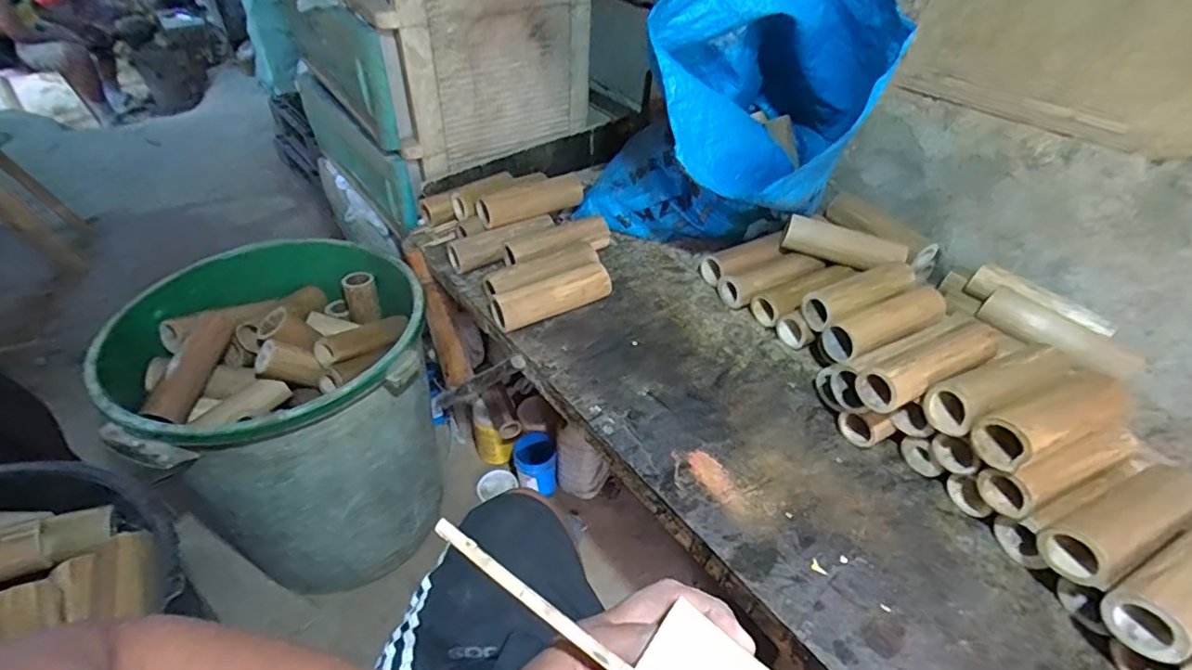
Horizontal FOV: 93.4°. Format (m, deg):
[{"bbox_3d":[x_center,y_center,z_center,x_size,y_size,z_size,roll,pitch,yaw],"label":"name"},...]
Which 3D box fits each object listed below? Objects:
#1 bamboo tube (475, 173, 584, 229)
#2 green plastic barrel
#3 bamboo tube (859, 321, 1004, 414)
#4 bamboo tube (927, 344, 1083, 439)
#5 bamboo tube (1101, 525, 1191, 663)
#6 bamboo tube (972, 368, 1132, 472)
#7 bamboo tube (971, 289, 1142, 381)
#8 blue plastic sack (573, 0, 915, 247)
[{"bbox_3d":[-0.109,-0.237,0.974,0.196,0.049,0.045,-19,45,-25],"label":"bamboo tube"},{"bbox_3d":[-0.525,0.151,1.025,0.449,0.497,0.479,-14,43,-20],"label":"green plastic barrel"},{"bbox_3d":[0.379,0.035,0.625,0.181,0.052,0.048,-14,43,-20],"label":"bamboo tube"},{"bbox_3d":[0.444,0.060,0.614,0.178,0.056,0.052,-15,43,-21],"label":"bamboo tube"},{"bbox_3d":[0.522,0.213,0.489,0.177,0.050,0.055,-16,44,-23],"label":"bamboo tube"},{"bbox_3d":[0.474,0.082,0.577,0.185,0.050,0.056,-17,44,-23],"label":"bamboo tube"},{"bbox_3d":[0.620,-0.002,0.756,0.181,0.043,0.052,31,47,29],"label":"bamboo tube"},{"bbox_3d":[0.192,-0.332,0.886,0.407,0.447,0.417,11,40,9],"label":"blue plastic sack"}]

